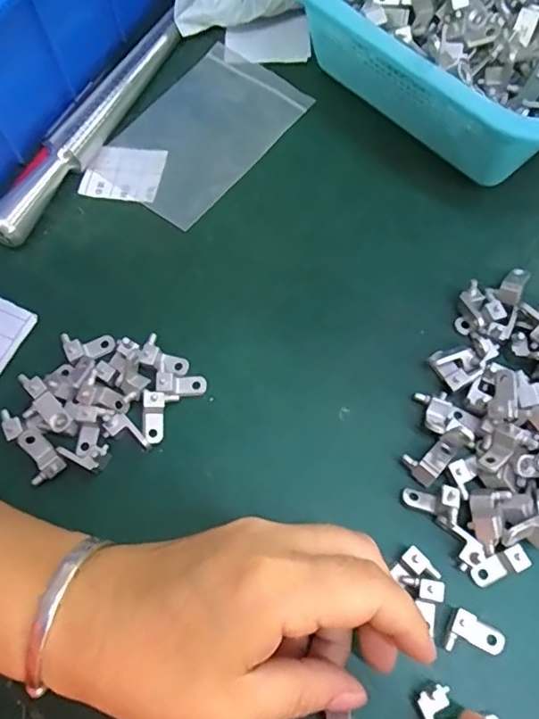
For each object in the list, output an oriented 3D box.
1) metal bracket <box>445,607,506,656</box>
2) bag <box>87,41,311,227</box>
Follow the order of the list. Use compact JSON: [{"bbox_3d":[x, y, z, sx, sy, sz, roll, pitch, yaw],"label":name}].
[{"bbox_3d":[0.084,0.116,0.229,0.024,0.009,0.017,28,71,12],"label":"metal bracket"},{"bbox_3d":[-0.040,-0.140,0.339,0.079,0.009,0.121,36,73,15],"label":"bag"}]

